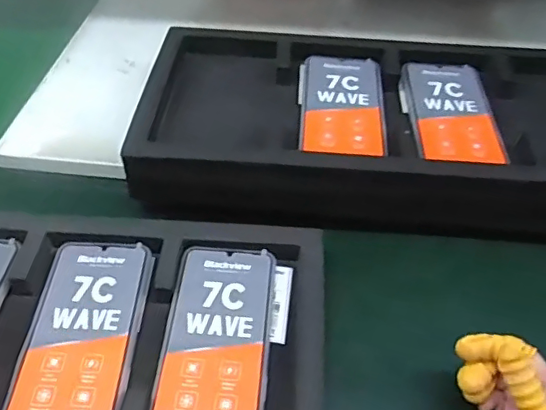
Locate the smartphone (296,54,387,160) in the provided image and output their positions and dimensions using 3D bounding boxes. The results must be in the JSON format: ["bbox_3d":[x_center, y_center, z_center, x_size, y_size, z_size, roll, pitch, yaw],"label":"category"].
[{"bbox_3d":[0.068,-0.100,0.538,0.077,0.007,0.155,6,46,1],"label":"smartphone"}]

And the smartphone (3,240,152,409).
[{"bbox_3d":[-0.143,0.098,0.420,0.080,0.015,0.164,4,46,-2],"label":"smartphone"}]

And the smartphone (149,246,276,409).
[{"bbox_3d":[-0.041,0.100,0.416,0.078,0.010,0.163,6,46,0],"label":"smartphone"}]

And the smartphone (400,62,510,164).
[{"bbox_3d":[0.171,-0.092,0.537,0.080,0.006,0.159,6,46,0],"label":"smartphone"}]

